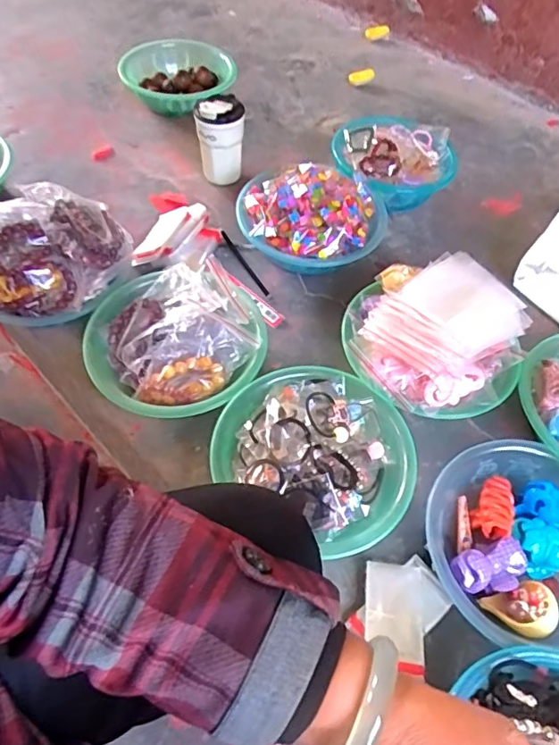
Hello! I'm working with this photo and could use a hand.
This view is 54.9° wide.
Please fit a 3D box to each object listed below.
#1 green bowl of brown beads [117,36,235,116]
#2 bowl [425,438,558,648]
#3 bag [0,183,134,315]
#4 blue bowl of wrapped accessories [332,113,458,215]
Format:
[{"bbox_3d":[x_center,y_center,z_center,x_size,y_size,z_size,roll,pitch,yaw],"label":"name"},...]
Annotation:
[{"bbox_3d":[-0.208,-0.604,1.096,0.224,0.065,0.181,33,59,18],"label":"green bowl of brown beads"},{"bbox_3d":[0.285,0.195,0.617,0.225,0.076,0.207,2,55,-3],"label":"bowl"},{"bbox_3d":[-0.337,-0.173,0.763,0.236,0.086,0.167,-11,57,-11],"label":"bag"},{"bbox_3d":[0.205,-0.380,0.975,0.209,0.095,0.184,-10,56,-11],"label":"blue bowl of wrapped accessories"}]

